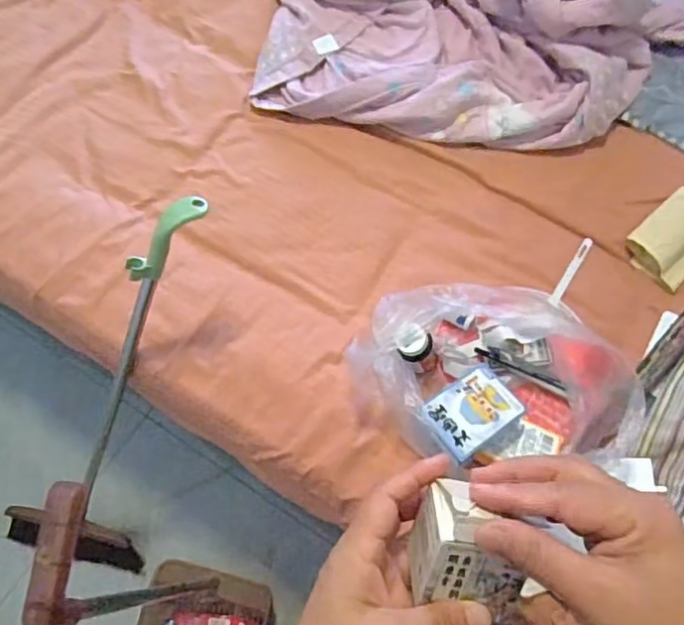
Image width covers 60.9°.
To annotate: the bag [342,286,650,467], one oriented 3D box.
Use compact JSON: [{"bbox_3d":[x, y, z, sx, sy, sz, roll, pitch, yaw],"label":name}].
[{"bbox_3d":[0.178,0.084,0.717,0.306,0.148,0.201,21,69,8],"label":"bag"}]

